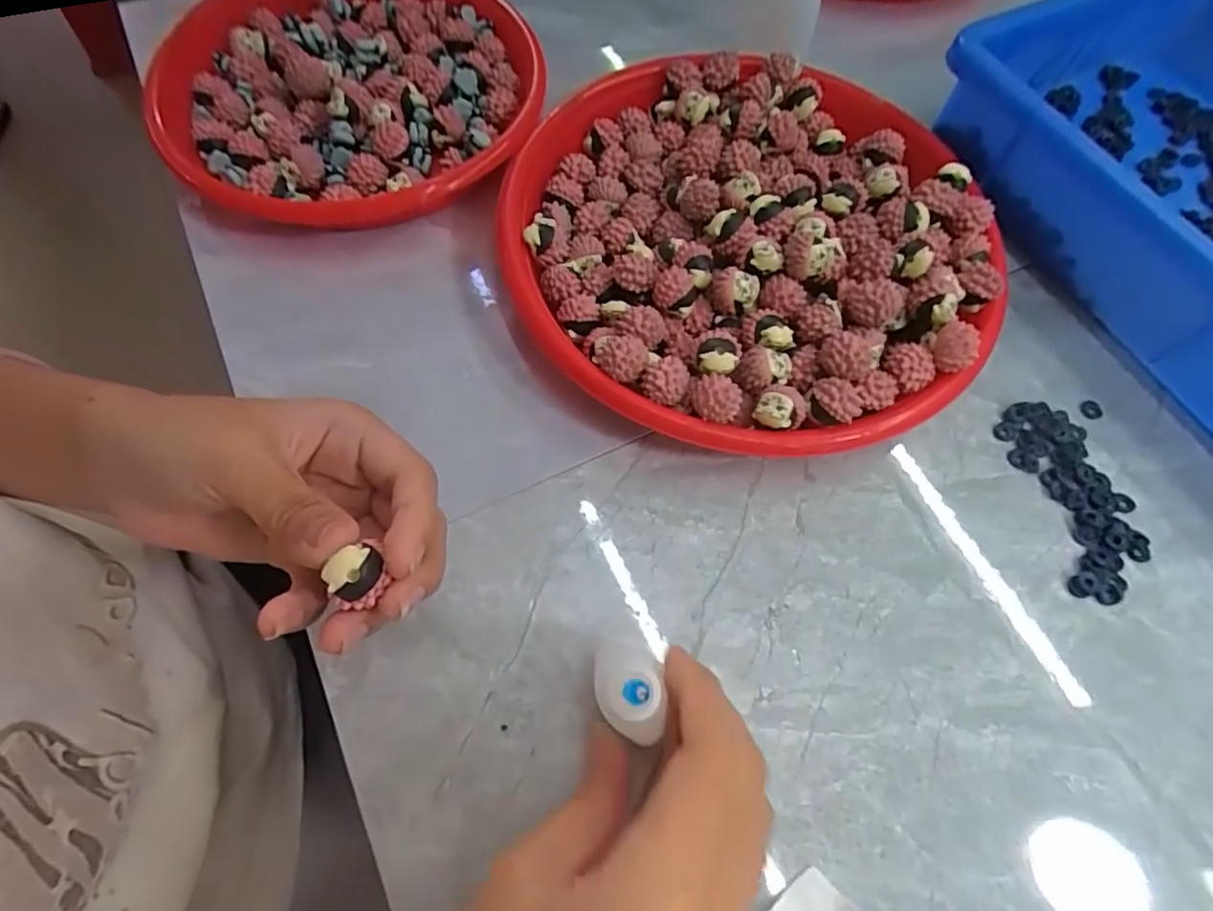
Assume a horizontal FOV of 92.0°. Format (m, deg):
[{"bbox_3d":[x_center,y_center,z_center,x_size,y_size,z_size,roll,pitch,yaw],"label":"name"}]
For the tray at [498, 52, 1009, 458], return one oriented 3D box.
[{"bbox_3d":[0.067,-0.105,0.283,0.221,0.044,0.222,1,66,-2],"label":"tray"}]

